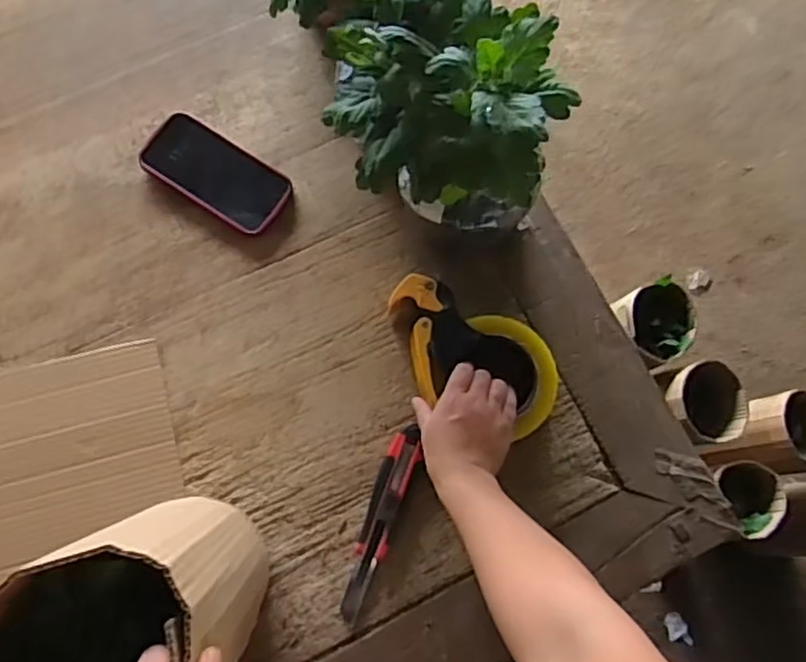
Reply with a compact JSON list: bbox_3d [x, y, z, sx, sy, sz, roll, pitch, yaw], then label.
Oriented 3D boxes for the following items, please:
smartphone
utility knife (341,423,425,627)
[{"bbox_3d":[-0.203,-0.171,0.716,0.160,0.012,0.081,33,77,4],"label":"smartphone"},{"bbox_3d":[-0.023,0.185,0.643,0.031,0.013,0.190,21,77,1],"label":"utility knife"}]

